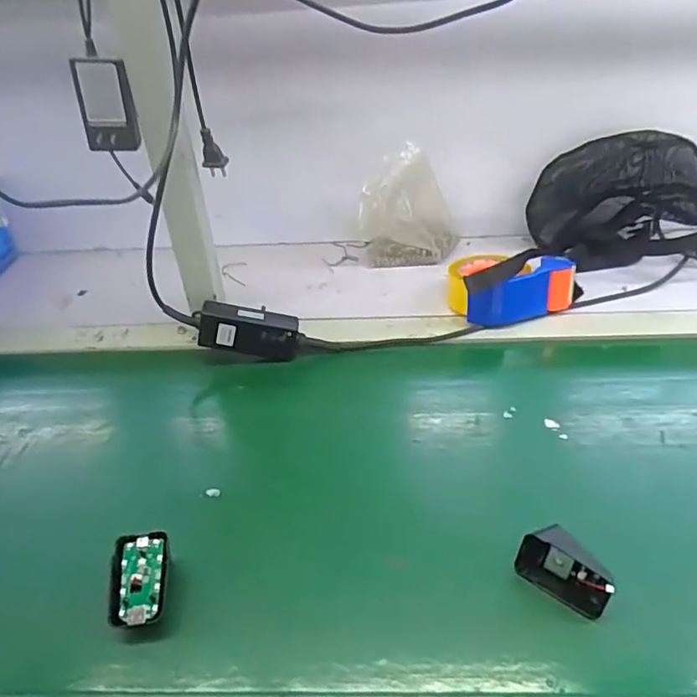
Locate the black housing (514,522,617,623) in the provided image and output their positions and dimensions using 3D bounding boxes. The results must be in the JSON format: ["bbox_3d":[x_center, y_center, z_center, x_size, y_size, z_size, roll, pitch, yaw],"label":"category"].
[{"bbox_3d":[0.169,0.170,0.427,0.068,0.047,0.027,25,45,32],"label":"black housing"}]

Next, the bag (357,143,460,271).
[{"bbox_3d":[0.089,-0.201,0.814,0.137,0.158,0.073,6,37,11],"label":"bag"}]

